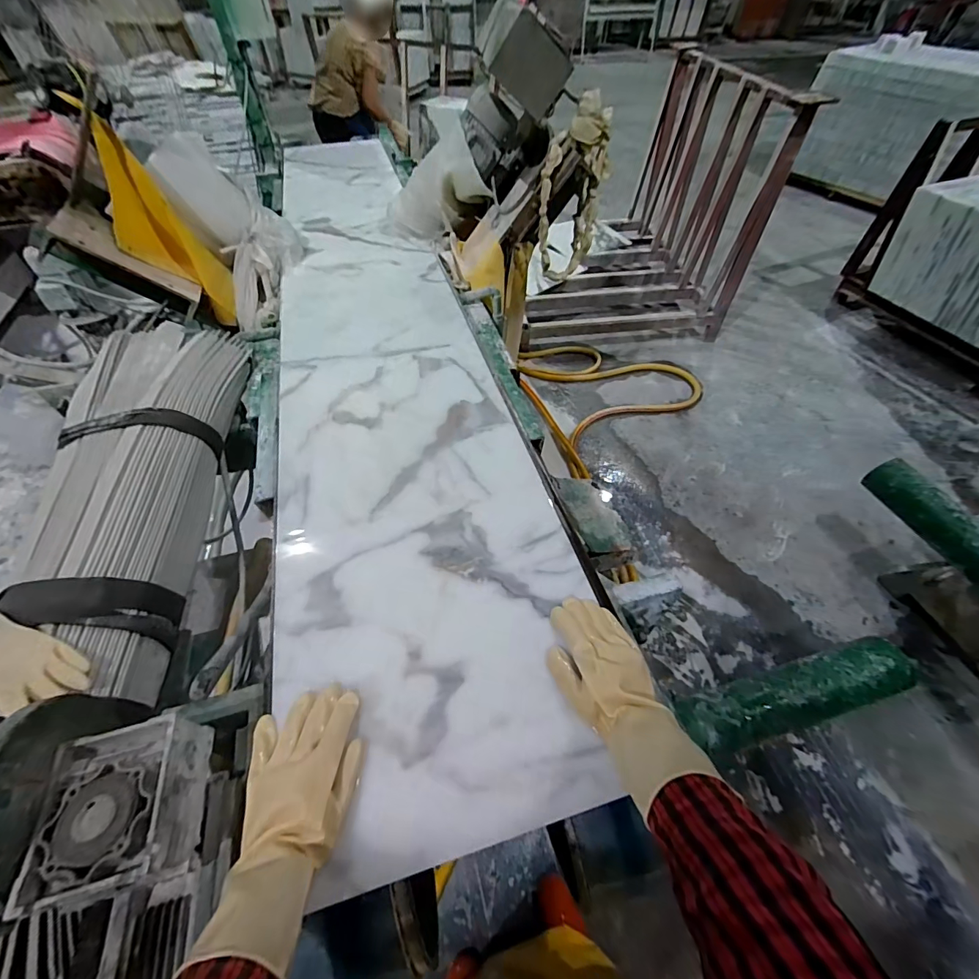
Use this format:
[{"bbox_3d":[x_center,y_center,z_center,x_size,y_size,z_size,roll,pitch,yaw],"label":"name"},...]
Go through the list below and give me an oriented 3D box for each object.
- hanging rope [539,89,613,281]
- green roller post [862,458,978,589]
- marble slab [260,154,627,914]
[{"bbox_3d":[0.240,-0.838,1.242,0.168,0.408,0.178,10,52,8],"label":"hanging rope"},{"bbox_3d":[0.949,0.105,0.858,0.086,0.076,0.399,-15,53,-11],"label":"green roller post"},{"bbox_3d":[-0.297,-0.456,1.107,0.441,0.027,2.134,-13,53,-9],"label":"marble slab"}]

